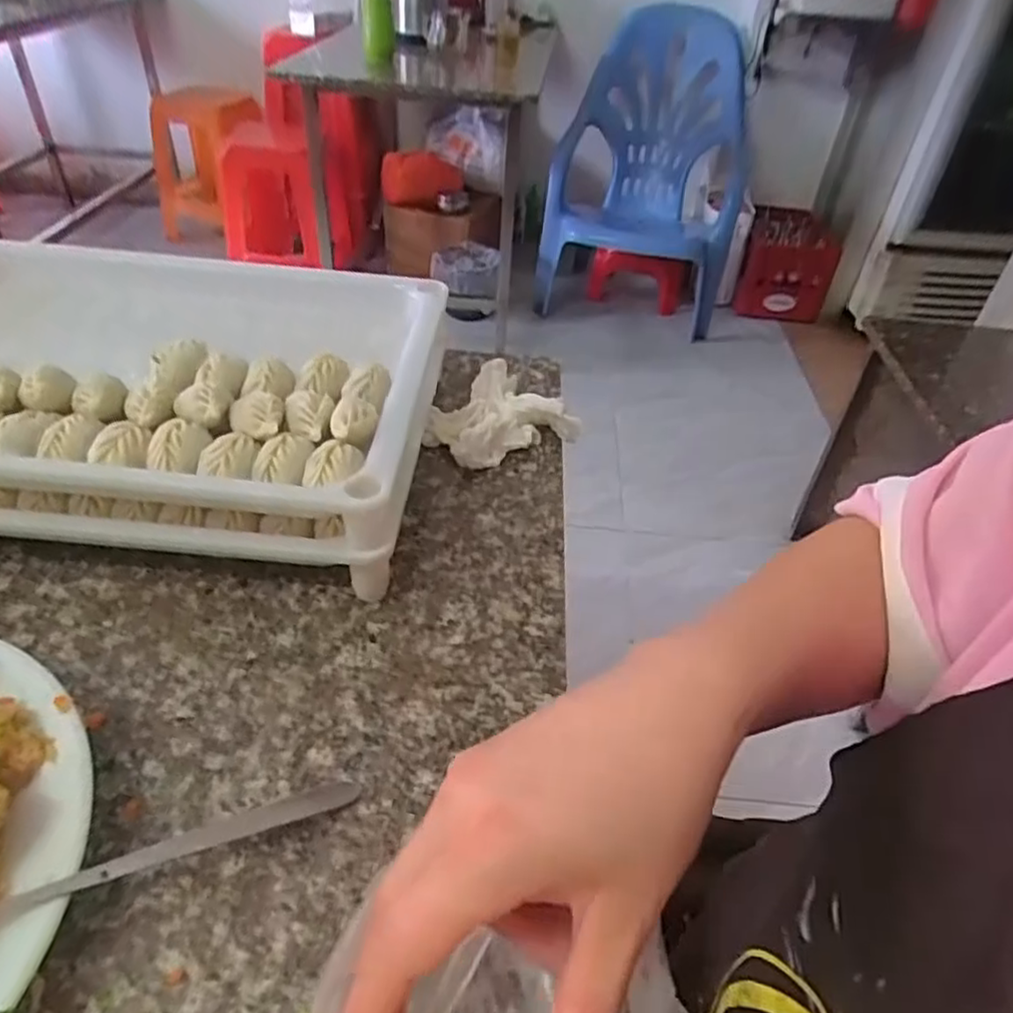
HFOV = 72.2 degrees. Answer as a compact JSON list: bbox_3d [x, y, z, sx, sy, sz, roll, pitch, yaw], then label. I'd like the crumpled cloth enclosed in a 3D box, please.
[{"bbox_3d":[-0.007,-0.069,0.516,0.105,0.039,0.089,-31,53,-34],"label":"crumpled cloth"}]

